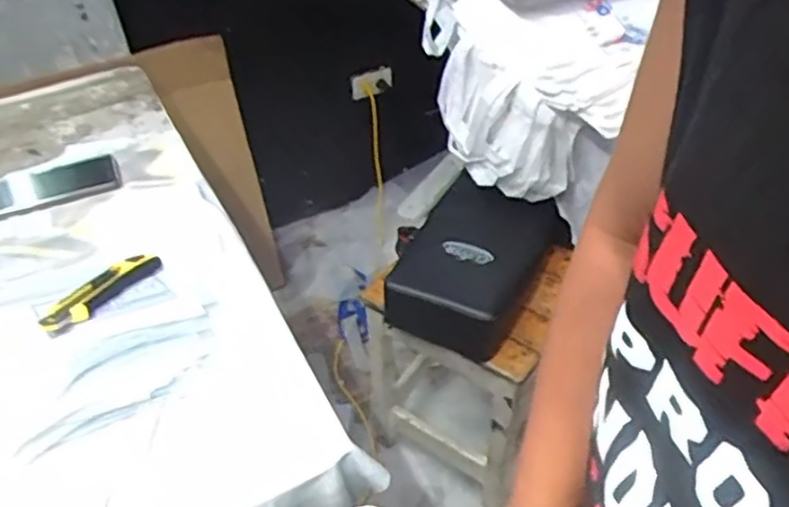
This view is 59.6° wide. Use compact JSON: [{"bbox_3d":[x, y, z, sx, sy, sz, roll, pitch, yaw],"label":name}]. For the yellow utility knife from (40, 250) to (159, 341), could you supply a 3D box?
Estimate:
[{"bbox_3d":[-0.310,0.037,0.731,0.041,0.014,0.166,11,27,13],"label":"yellow utility knife"}]

